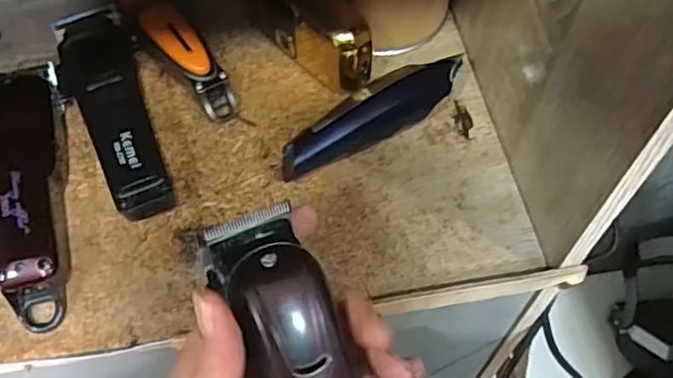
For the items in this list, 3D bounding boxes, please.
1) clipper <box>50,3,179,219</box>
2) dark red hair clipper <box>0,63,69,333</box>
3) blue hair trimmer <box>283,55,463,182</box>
[{"bbox_3d":[-0.146,-0.056,0.413,0.046,0.042,0.176,-20,61,-13],"label":"clipper"},{"bbox_3d":[-0.187,-0.008,0.377,0.045,0.054,0.175,-11,59,-8],"label":"dark red hair clipper"},{"bbox_3d":[0.021,-0.048,0.412,0.134,0.033,0.037,-27,62,-16],"label":"blue hair trimmer"}]

